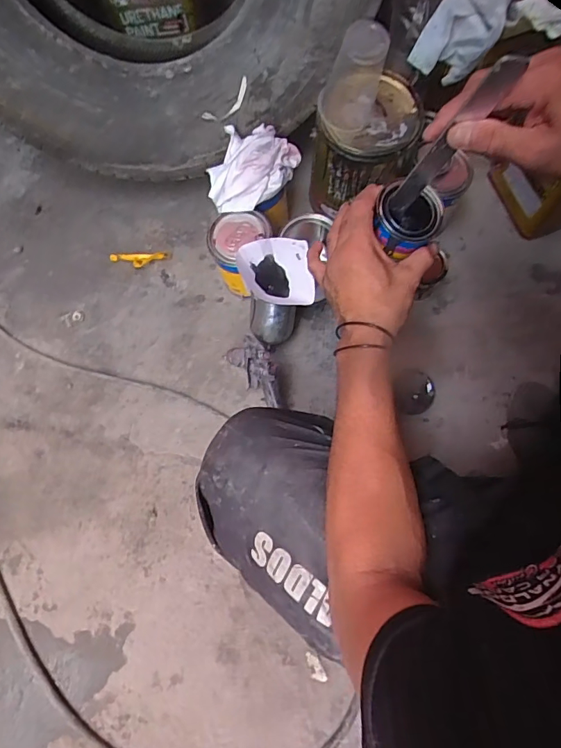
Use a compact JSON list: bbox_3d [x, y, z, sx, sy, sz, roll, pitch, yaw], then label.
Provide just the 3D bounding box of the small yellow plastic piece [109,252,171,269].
[{"bbox_3d":[-0.271,-0.221,0.894,0.117,0.007,0.034,2,76,0],"label":"small yellow plastic piece"}]

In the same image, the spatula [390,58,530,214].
[{"bbox_3d":[0.141,-0.197,0.406,0.025,0.182,0.009,8,76,-10],"label":"spatula"}]

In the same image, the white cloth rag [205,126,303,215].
[{"bbox_3d":[-0.055,-0.324,0.731,0.127,0.055,0.139,35,78,8],"label":"white cloth rag"}]

